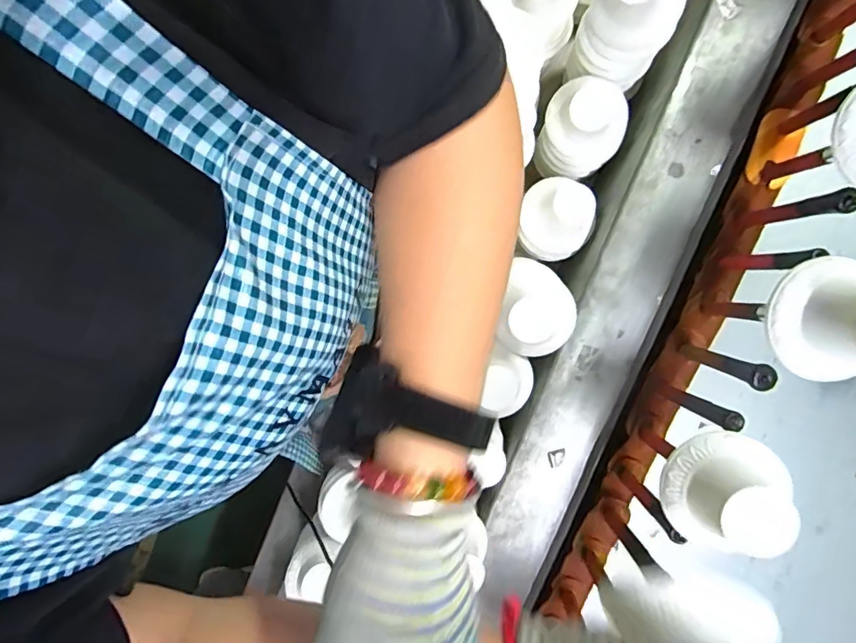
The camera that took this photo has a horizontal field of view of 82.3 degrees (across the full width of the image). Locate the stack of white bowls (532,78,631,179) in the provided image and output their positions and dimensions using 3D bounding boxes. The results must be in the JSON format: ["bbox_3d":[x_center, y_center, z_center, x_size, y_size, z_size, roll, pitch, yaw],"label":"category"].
[{"bbox_3d":[0.199,-0.250,0.633,0.097,0.106,0.090,18,79,4],"label":"stack of white bowls"}]

